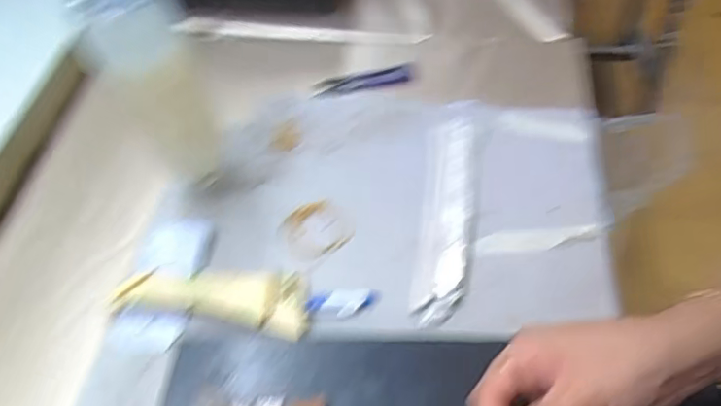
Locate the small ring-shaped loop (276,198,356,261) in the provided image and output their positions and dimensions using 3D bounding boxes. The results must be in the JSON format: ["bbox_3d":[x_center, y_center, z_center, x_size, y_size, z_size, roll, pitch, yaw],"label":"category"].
[{"bbox_3d":[-0.039,0.022,0.470,0.061,0.005,0.054,-25,56,-15],"label":"small ring-shaped loop"}]

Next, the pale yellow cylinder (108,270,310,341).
[{"bbox_3d":[-0.114,0.068,0.426,0.156,0.017,0.058,8,54,10],"label":"pale yellow cylinder"}]

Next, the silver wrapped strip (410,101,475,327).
[{"bbox_3d":[0.076,-0.004,0.472,0.042,0.008,0.229,6,54,8],"label":"silver wrapped strip"}]

